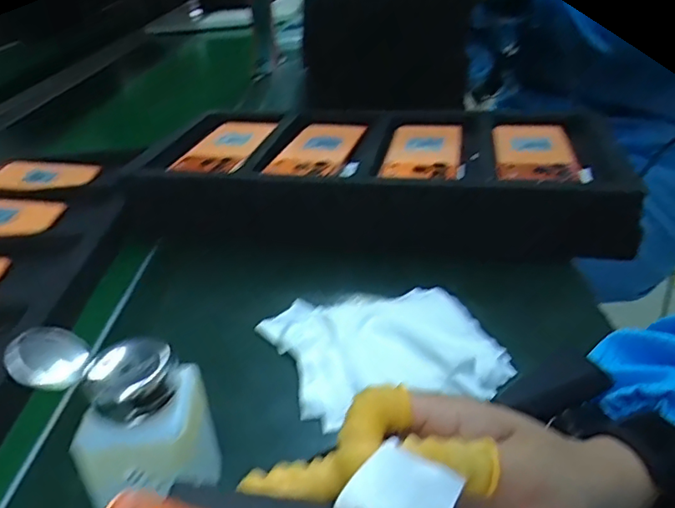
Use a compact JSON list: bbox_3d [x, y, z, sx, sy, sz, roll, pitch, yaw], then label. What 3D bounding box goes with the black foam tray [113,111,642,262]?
[{"bbox_3d":[0.045,-0.115,0.619,0.484,0.050,0.237,8,40,15],"label":"black foam tray"}]

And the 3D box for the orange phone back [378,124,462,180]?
[{"bbox_3d":[0.093,-0.114,0.620,0.078,0.012,0.153,4,33,13],"label":"orange phone back"}]

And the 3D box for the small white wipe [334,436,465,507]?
[{"bbox_3d":[0.019,0.081,0.185,0.030,0.015,0.031,23,45,30],"label":"small white wipe"}]

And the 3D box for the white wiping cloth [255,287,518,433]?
[{"bbox_3d":[0.032,0.061,0.409,0.151,0.028,0.125,-11,38,-9],"label":"white wiping cloth"}]

